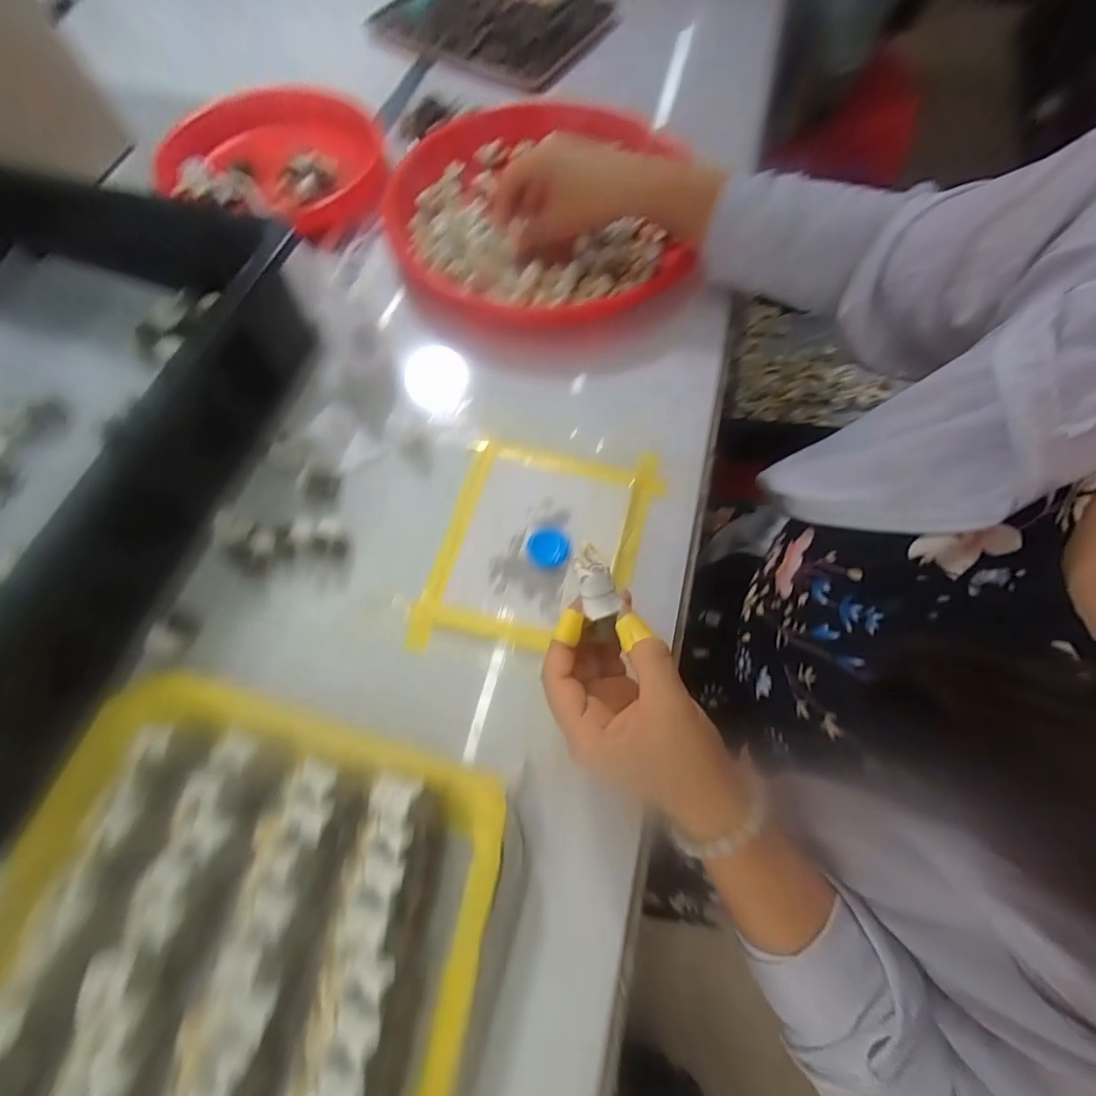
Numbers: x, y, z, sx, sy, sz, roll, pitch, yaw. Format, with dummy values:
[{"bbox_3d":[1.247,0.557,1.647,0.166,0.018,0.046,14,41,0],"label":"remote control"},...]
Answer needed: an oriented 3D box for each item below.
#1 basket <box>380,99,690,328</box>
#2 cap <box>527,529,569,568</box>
[{"bbox_3d":[-0.008,-0.314,0.455,0.283,0.043,0.271,-3,66,-4],"label":"basket"},{"bbox_3d":[0.000,0.001,0.343,0.029,0.008,0.026,-8,67,-4],"label":"cap"}]

